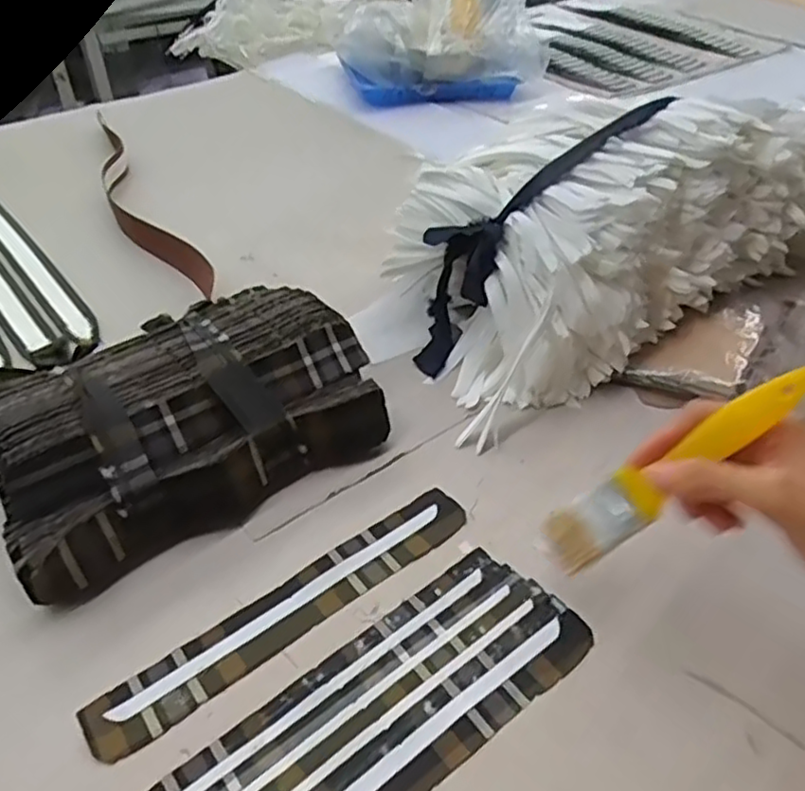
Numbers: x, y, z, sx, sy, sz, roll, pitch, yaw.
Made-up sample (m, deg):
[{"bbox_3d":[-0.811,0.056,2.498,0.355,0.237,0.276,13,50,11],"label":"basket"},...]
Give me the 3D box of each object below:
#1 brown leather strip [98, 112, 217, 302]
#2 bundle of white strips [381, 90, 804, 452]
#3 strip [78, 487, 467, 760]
[{"bbox_3d":[-0.321,-0.235,0.817,0.054,0.035,0.461,-22,45,-21],"label":"brown leather strip"},{"bbox_3d":[0.163,-0.160,0.626,0.391,0.162,0.246,-25,46,-24],"label":"bundle of white strips"},{"bbox_3d":[-0.066,0.132,0.431,0.258,0.005,0.039,-29,48,-27],"label":"strip"}]

